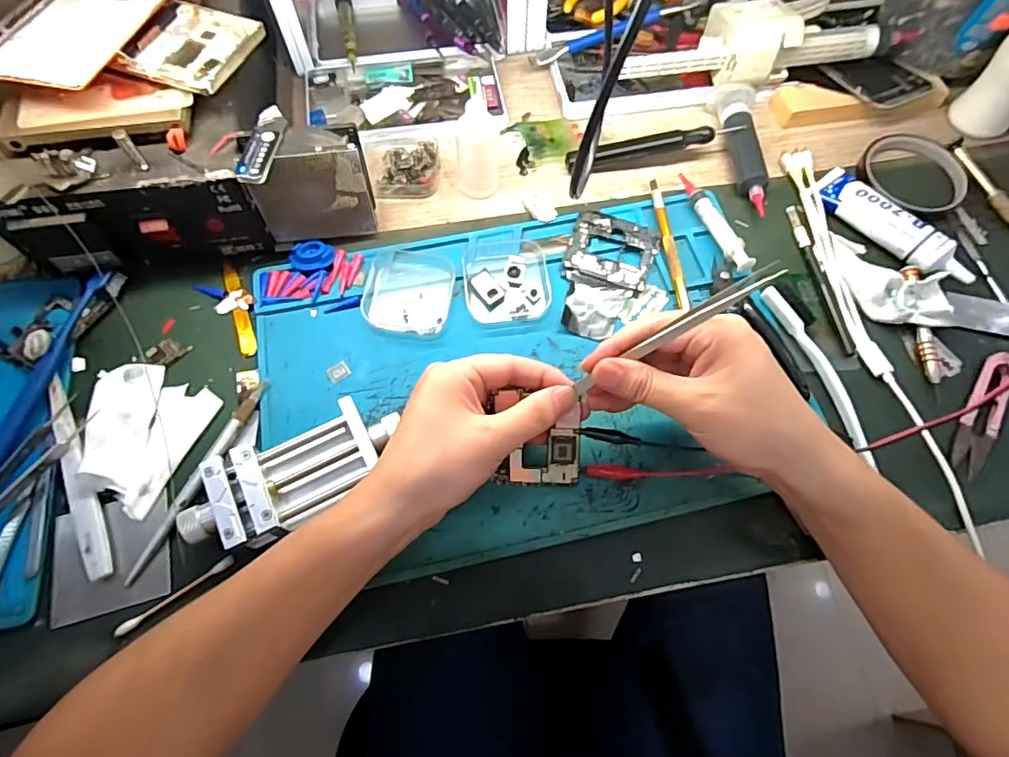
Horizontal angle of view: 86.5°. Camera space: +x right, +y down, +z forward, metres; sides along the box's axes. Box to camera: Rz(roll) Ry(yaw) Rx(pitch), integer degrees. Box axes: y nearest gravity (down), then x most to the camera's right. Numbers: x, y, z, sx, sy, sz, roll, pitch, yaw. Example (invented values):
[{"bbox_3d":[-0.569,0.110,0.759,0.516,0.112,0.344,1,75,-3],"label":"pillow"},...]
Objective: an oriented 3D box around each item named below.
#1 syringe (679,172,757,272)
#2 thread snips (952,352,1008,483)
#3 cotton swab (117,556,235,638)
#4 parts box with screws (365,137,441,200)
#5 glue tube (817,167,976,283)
[{"bbox_3d":[0.168,-0.126,0.432,0.015,0.020,0.103,-16,68,-7],"label":"syringe"},{"bbox_3d":[0.334,0.023,0.372,0.025,0.009,0.099,30,70,12],"label":"thread snips"},{"bbox_3d":[-0.195,0.129,0.319,0.070,0.007,0.007,-33,71,-13],"label":"cotton swab"},{"bbox_3d":[-0.087,-0.185,0.462,0.062,0.022,0.058,-5,67,-2],"label":"parts box with screws"},{"bbox_3d":[0.312,-0.125,0.425,0.042,0.024,0.130,-41,73,-16],"label":"glue tube"}]

